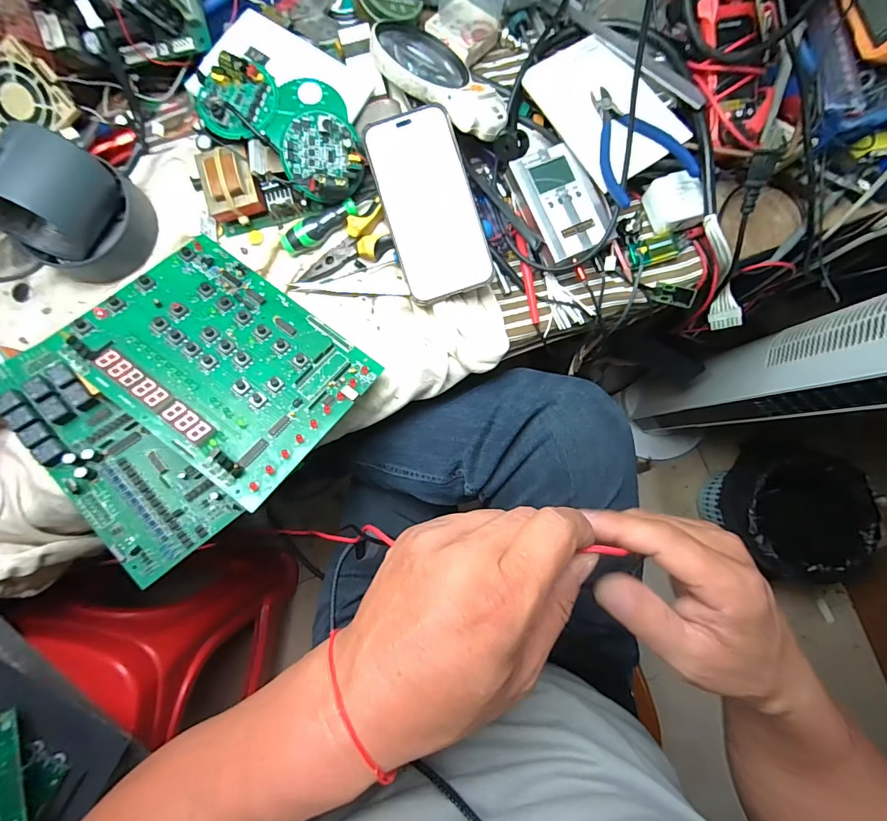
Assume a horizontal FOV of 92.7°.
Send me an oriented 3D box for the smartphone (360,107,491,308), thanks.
[{"bbox_3d":[-0.013,-0.184,0.380,0.080,0.005,0.162,-18,95,2],"label":"smartphone"}]

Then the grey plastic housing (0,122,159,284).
[{"bbox_3d":[-0.326,-0.175,0.366,0.076,0.112,0.104,37,85,3],"label":"grey plastic housing"}]

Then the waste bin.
[{"bbox_3d":[0.729,0.222,0.938,0.262,0.264,0.255,0,84,-1],"label":"waste bin"}]

